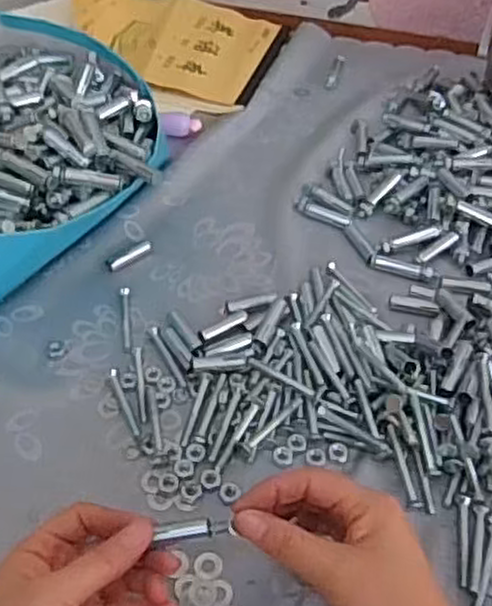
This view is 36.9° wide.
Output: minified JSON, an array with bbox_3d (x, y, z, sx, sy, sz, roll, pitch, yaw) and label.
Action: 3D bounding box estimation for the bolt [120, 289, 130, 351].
[{"bbox_3d":[-0.090,0.011,0.553,0.006,0.004,0.061,-5,51,-6],"label":"bolt"}]

